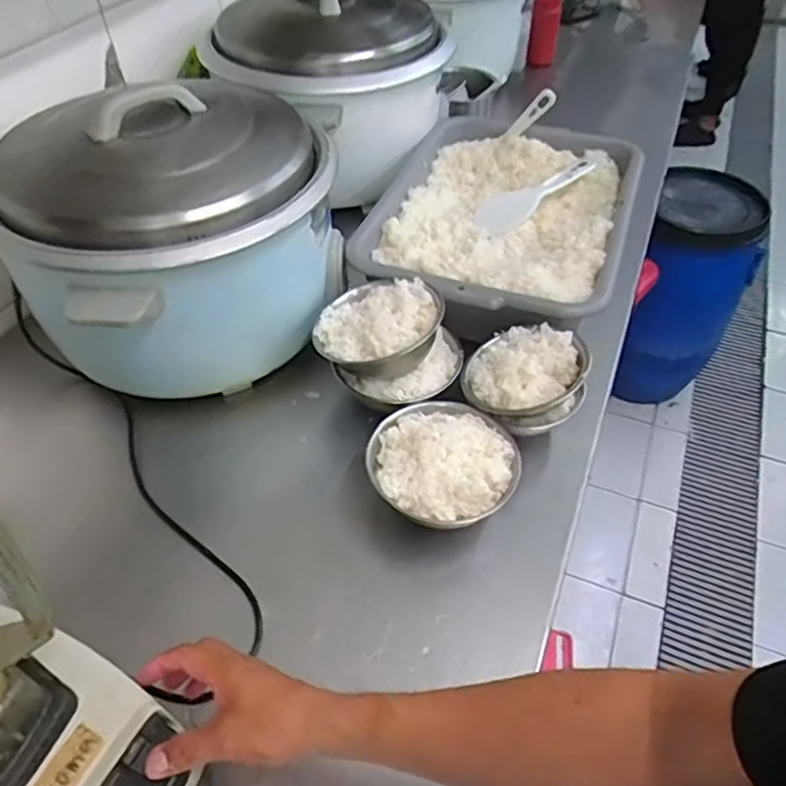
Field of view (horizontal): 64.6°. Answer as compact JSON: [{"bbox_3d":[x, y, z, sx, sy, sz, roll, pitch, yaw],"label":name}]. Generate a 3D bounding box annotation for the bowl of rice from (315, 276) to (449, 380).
[{"bbox_3d":[-0.021,-0.085,0.814,0.164,0.066,0.145,-28,53,-22],"label":"bowl of rice"}]

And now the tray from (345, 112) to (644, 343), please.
[{"bbox_3d":[0.179,-0.309,1.049,0.416,0.123,0.602,16,50,16],"label":"tray"}]

